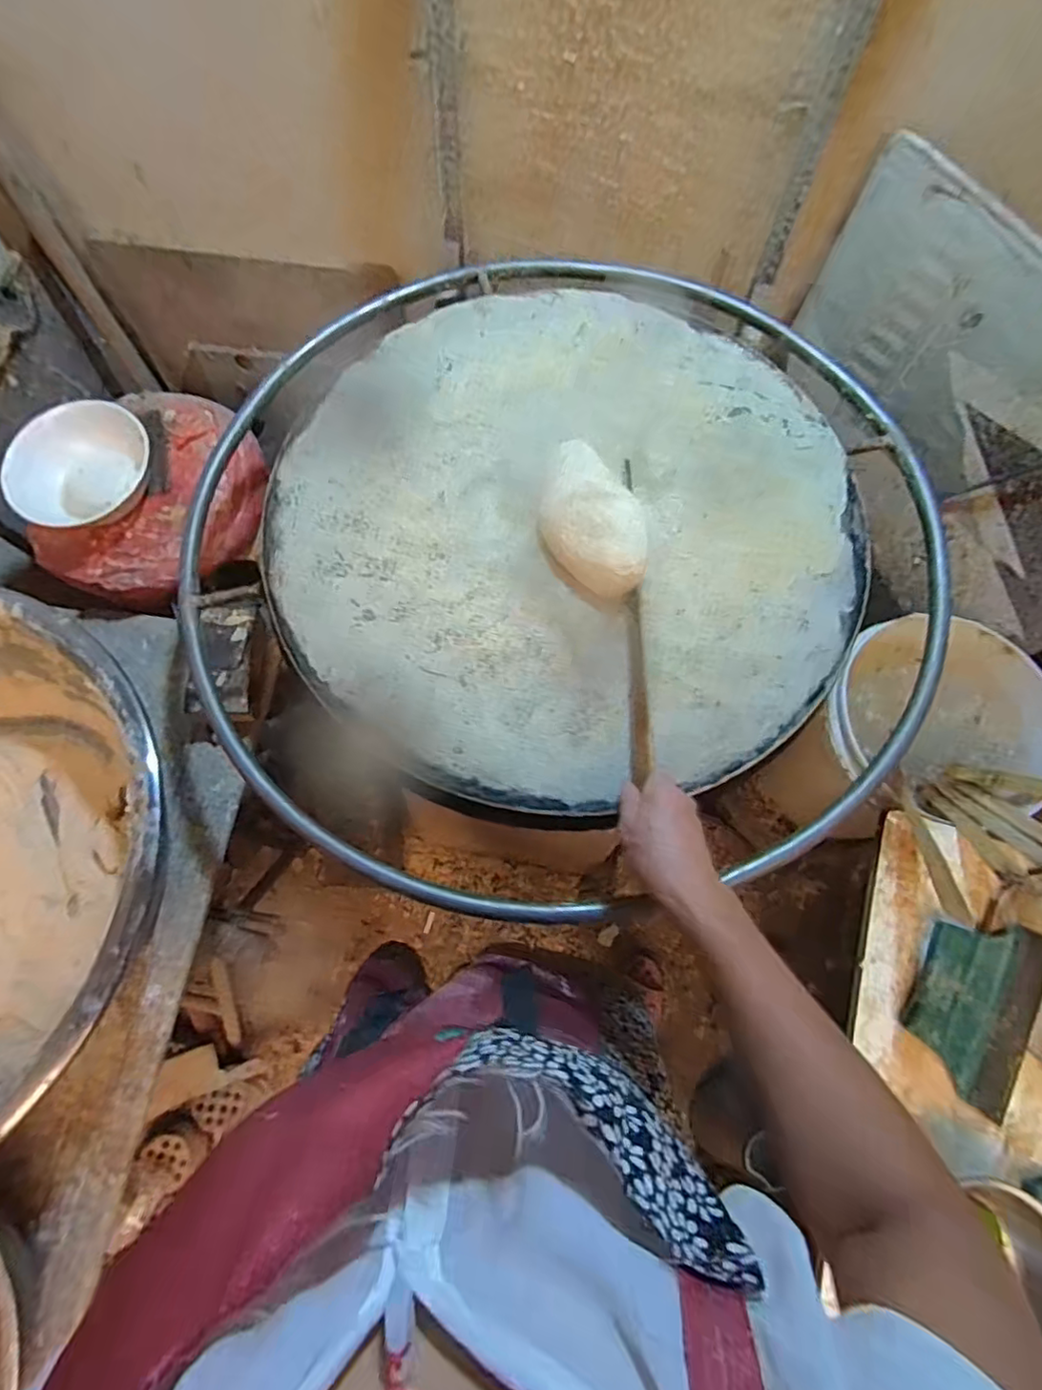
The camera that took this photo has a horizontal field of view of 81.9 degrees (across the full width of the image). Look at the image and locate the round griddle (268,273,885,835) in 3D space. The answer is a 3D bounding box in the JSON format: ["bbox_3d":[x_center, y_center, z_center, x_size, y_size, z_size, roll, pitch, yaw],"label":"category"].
[{"bbox_3d":[0.046,-0.199,0.629,0.605,0.060,0.605,0,71,0],"label":"round griddle"}]

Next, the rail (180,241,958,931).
[{"bbox_3d":[0.044,-0.187,0.676,0.834,0.030,0.829,0,71,0],"label":"rail"}]

